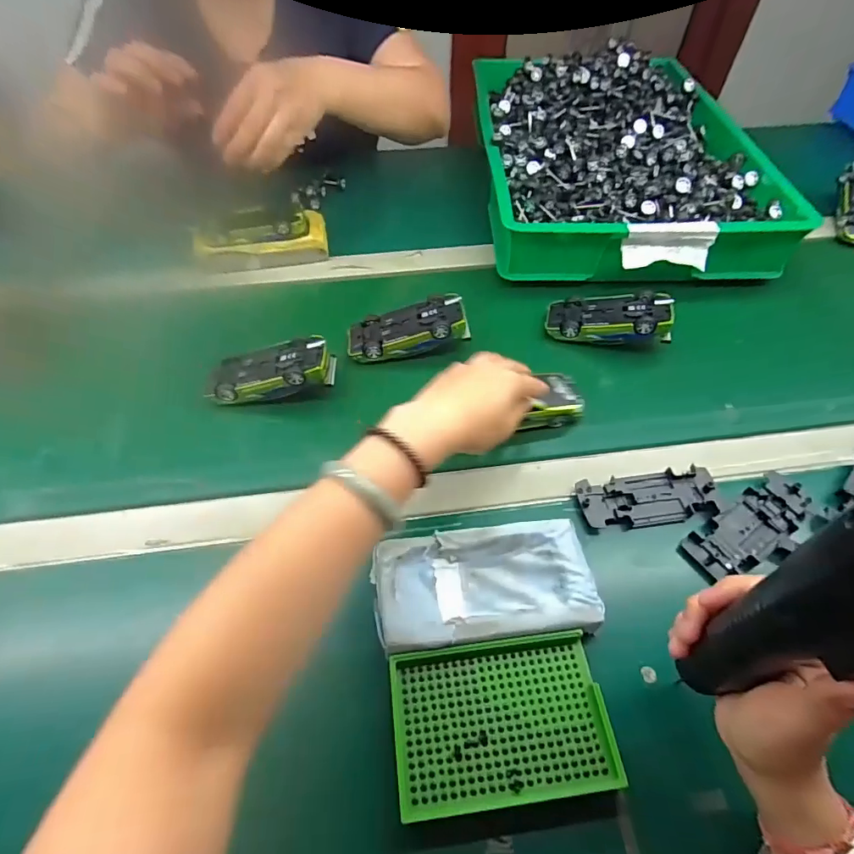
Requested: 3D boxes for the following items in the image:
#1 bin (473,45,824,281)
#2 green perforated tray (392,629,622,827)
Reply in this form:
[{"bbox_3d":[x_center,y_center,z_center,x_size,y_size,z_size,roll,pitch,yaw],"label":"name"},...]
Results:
[{"bbox_3d":[0.271,-0.380,0.694,0.372,0.123,0.458,-1,54,-1],"label":"bin"},{"bbox_3d":[0.048,0.191,0.314,0.135,0.014,0.089,-6,54,-4],"label":"green perforated tray"}]

